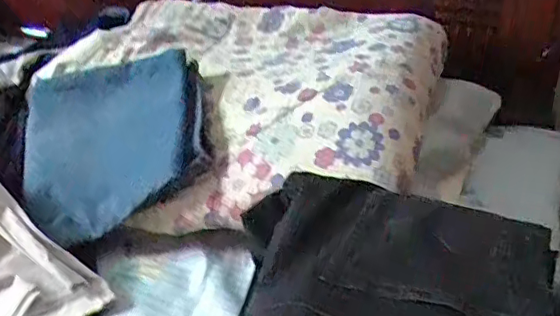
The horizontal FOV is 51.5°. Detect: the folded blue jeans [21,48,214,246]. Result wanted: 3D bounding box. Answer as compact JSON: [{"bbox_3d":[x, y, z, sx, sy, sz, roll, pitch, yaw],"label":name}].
[{"bbox_3d":[-0.202,-0.011,0.726,0.240,0.216,0.060,-11,-16,12],"label":"folded blue jeans"}]

